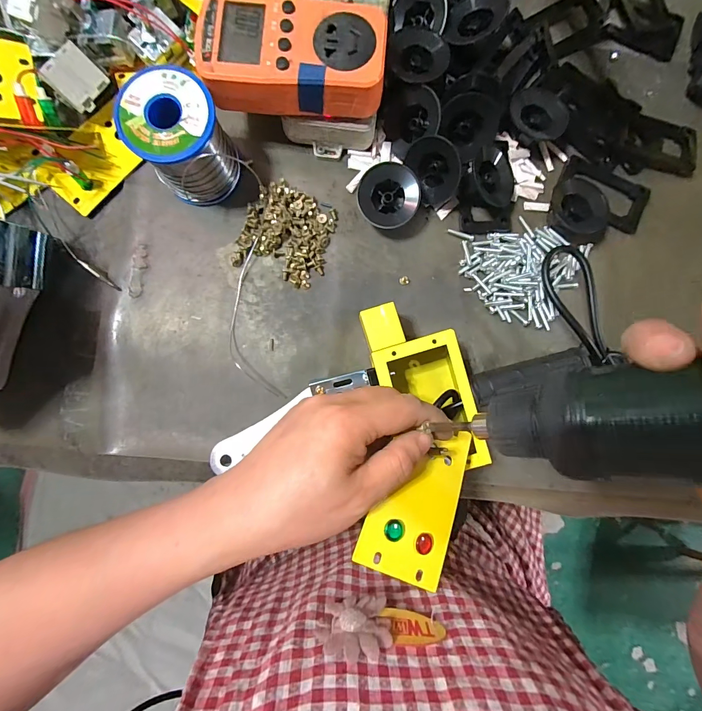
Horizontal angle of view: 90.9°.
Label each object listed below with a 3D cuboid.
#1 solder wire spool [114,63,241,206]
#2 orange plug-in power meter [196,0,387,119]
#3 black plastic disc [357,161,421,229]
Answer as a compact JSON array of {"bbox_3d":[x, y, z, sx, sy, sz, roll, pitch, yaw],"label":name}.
[{"bbox_3d":[-0.125,-0.160,0.261,0.061,0.061,0.063,0,87,-2],"label":"solder wire spool"},{"bbox_3d":[-0.039,-0.211,0.245,0.124,0.030,0.062,3,87,-2],"label":"orange plug-in power meter"},{"bbox_3d":[0.029,-0.129,0.282,0.048,0.018,0.048,-1,102,-3],"label":"black plastic disc"}]

